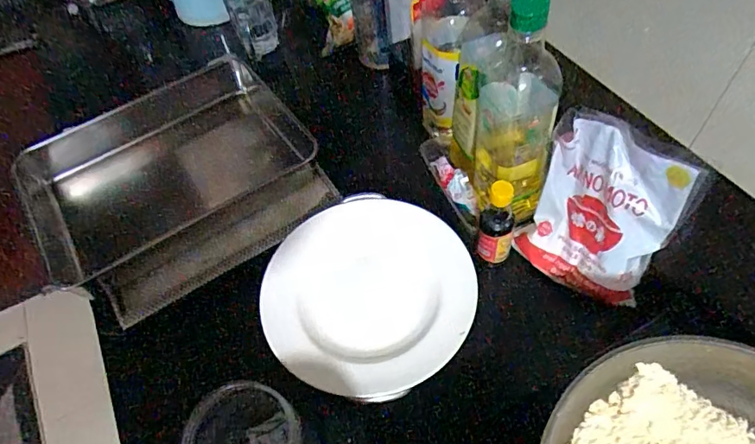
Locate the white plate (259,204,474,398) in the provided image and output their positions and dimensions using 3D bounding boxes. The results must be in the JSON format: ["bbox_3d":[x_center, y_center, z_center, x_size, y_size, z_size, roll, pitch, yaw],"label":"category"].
[{"bbox_3d":[-0.010,0.068,0.495,0.201,0.028,0.211,-2,57,3],"label":"white plate"}]

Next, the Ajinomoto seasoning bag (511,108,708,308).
[{"bbox_3d":[0.236,-0.013,0.523,0.038,0.192,0.141,-22,50,-35],"label":"Ajinomoto seasoning bag"}]

